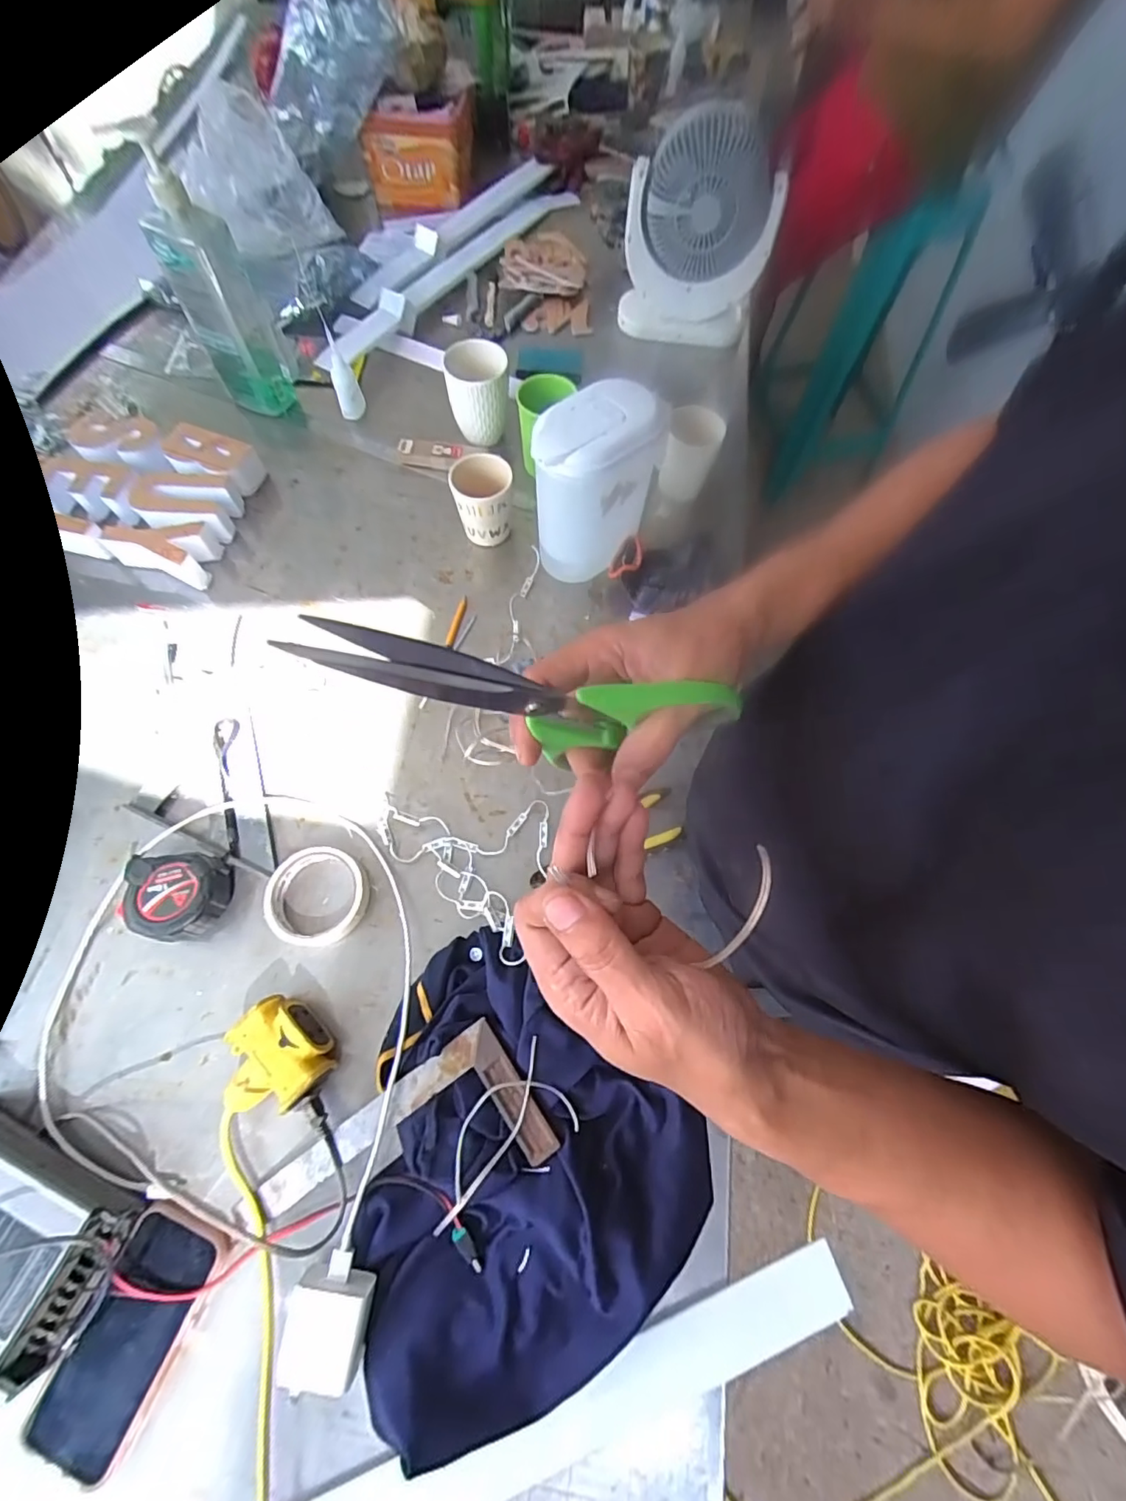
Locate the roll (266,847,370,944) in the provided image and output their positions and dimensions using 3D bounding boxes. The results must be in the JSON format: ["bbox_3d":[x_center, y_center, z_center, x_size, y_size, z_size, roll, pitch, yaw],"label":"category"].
[{"bbox_3d":[-0.236,0.141,0.532,0.086,0.028,0.090,1,68,-3],"label":"roll"}]

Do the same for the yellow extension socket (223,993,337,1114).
[{"bbox_3d":[-0.244,0.265,0.470,0.084,0.045,0.084,33,70,15],"label":"yellow extension socket"}]

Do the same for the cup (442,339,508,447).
[{"bbox_3d":[-0.112,-0.473,0.749,0.081,0.107,0.073,-12,66,-4],"label":"cup"}]

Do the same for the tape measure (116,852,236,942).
[{"bbox_3d":[-0.363,0.140,0.526,0.084,0.043,0.080,1,68,-3],"label":"tape measure"}]

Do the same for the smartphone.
[{"bbox_3d":[-0.320,0.431,0.408,0.079,0.010,0.149,26,69,7],"label":"smartphone"}]

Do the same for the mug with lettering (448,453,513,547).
[{"bbox_3d":[-0.097,-0.306,0.691,0.073,0.091,0.071,-8,65,-2],"label":"mug with lettering"}]

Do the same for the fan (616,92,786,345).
[{"bbox_3d":[0.189,-0.721,0.777,0.197,0.244,0.094,12,68,1],"label":"fan"}]

